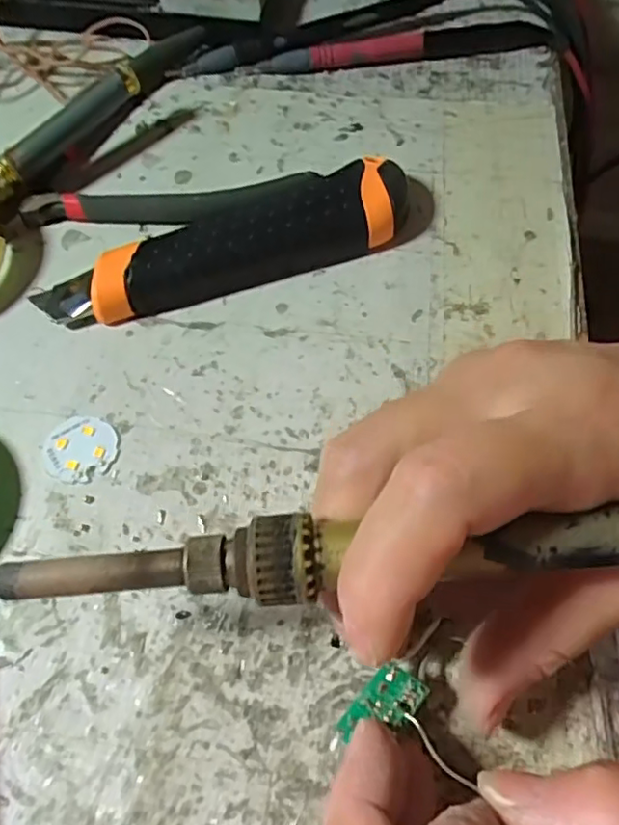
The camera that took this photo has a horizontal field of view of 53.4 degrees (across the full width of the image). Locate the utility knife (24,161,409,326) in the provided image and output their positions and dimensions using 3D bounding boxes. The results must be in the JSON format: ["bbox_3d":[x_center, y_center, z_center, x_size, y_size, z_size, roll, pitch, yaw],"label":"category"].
[{"bbox_3d":[-0.029,-0.067,0.241,0.147,0.019,0.035,-20,63,-11],"label":"utility knife"}]

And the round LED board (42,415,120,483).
[{"bbox_3d":[-0.077,0.012,0.207,0.024,0.004,0.023,0,61,0],"label":"round LED board"}]

